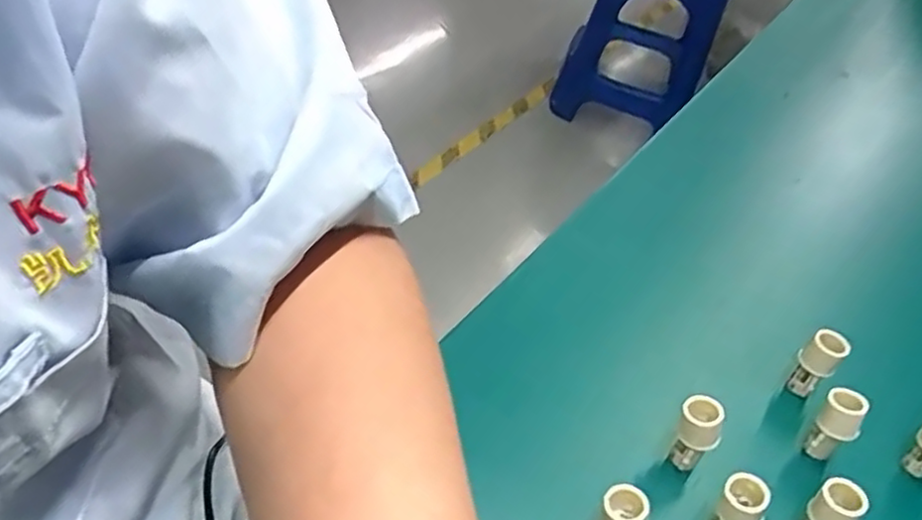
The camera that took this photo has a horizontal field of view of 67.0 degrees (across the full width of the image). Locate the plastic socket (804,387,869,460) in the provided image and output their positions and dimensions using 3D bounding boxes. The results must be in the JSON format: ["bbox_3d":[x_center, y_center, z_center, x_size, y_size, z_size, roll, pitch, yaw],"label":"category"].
[{"bbox_3d":[0.196,0.087,0.366,0.020,0.044,0.015,39,51,24],"label":"plastic socket"}]

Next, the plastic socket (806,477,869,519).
[{"bbox_3d":[0.170,0.122,0.325,0.014,0.049,0.019,-27,57,-32],"label":"plastic socket"}]

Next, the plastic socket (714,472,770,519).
[{"bbox_3d":[0.126,0.118,0.321,0.020,0.045,0.016,39,51,24],"label":"plastic socket"}]

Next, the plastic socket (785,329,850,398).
[{"bbox_3d":[0.201,0.060,0.395,0.015,0.047,0.019,-28,57,-33],"label":"plastic socket"}]

